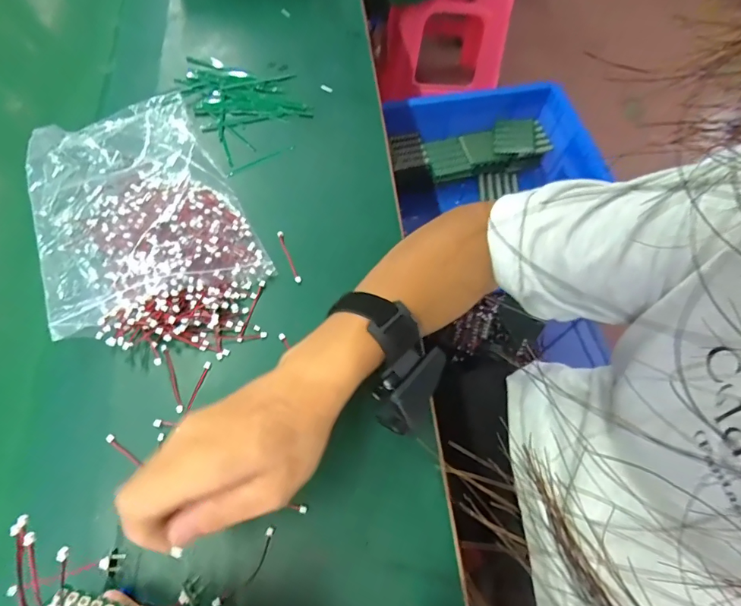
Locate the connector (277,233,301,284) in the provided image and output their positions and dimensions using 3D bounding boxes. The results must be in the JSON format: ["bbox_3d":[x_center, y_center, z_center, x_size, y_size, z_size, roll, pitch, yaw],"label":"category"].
[{"bbox_3d":[-0.074,-0.043,0.395,0.006,0.007,0.056,-20,66,-12],"label":"connector"}]

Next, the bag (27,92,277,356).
[{"bbox_3d":[-0.205,-0.080,0.390,0.161,0.032,0.278,-26,67,-15],"label":"bag"}]

